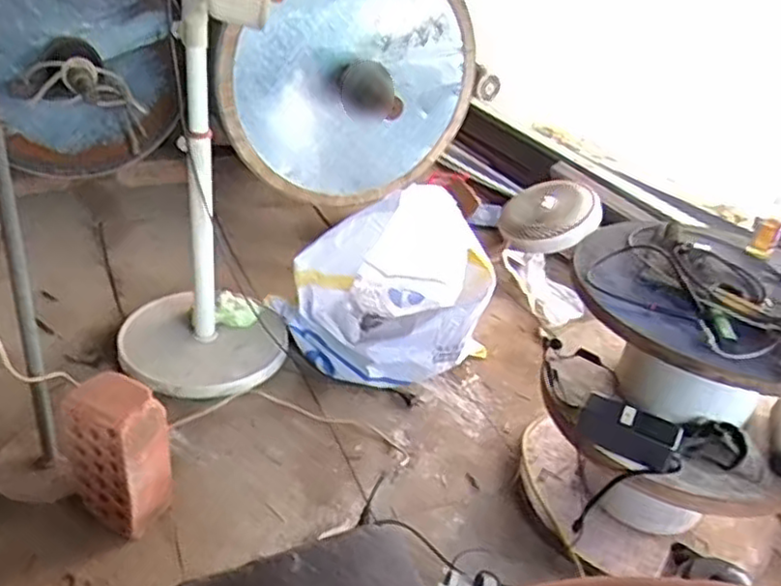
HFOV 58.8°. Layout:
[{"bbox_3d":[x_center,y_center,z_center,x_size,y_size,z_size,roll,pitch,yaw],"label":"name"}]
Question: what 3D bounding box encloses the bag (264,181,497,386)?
[{"bbox_3d":[-0.016,-0.017,1.410,0.432,0.338,0.270,4,30,1],"label":"bag"}]

